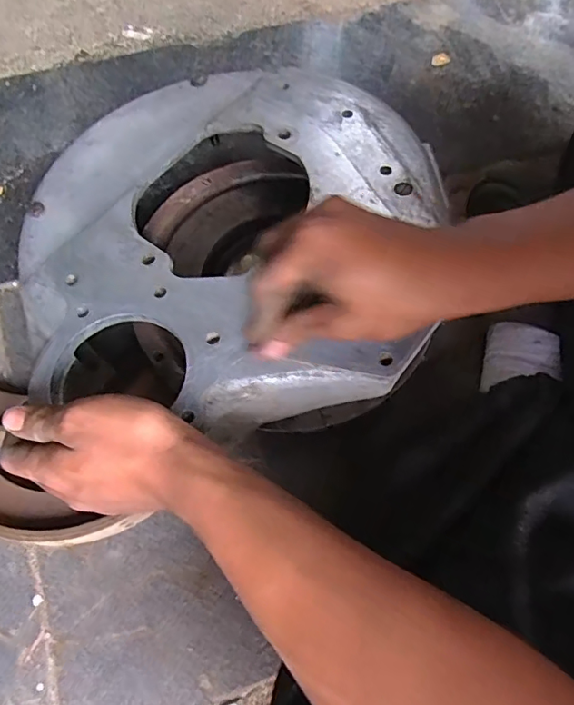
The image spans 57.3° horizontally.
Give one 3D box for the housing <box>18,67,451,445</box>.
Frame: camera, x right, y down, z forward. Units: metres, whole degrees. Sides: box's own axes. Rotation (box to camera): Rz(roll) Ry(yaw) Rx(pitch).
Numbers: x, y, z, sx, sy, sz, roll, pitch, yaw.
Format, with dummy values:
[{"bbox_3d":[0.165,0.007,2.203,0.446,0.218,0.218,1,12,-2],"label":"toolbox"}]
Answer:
[{"bbox_3d":[-0.051,-0.110,0.429,0.323,0.077,0.334,11,68,2],"label":"housing"}]

